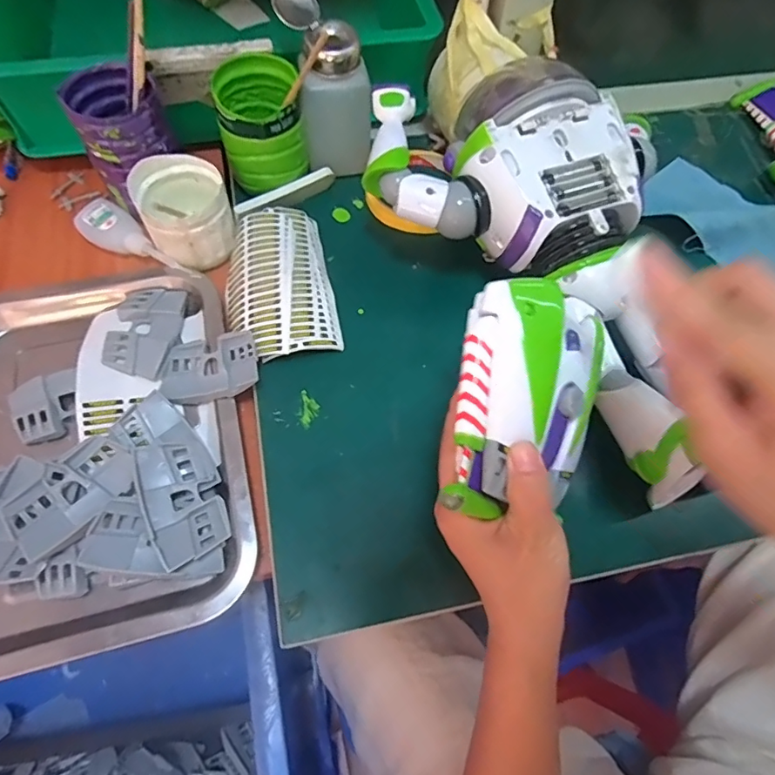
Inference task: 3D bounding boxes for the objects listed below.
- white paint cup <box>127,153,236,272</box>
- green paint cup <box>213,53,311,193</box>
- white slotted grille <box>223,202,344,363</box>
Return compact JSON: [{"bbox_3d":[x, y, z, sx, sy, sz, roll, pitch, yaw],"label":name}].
[{"bbox_3d":[-0.153,-0.134,0.392,0.062,0.058,0.062,1,63,-2],"label":"white paint cup"},{"bbox_3d":[-0.096,-0.203,0.398,0.063,0.073,0.068,-9,65,-7],"label":"green paint cup"},{"bbox_3d":[-0.081,-0.076,0.377,0.075,0.025,0.123,-11,64,-8],"label":"white slotted grille"}]

